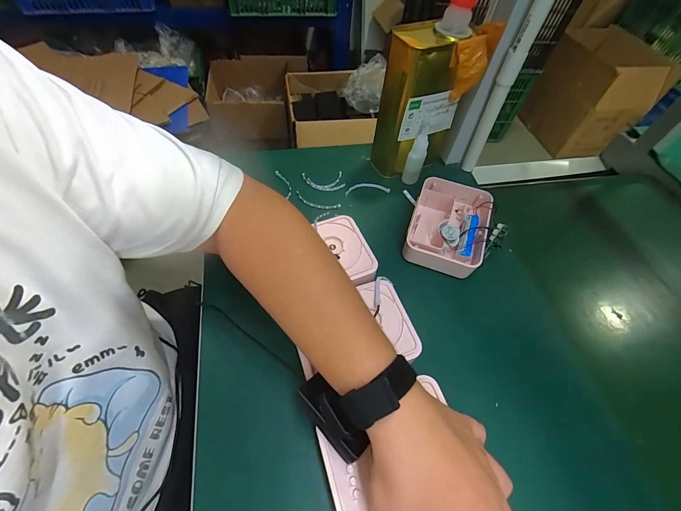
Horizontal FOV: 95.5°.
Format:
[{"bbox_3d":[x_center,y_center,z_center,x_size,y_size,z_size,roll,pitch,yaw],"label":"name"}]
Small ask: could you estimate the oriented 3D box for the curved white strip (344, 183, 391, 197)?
[{"bbox_3d":[0.044,-0.113,0.513,0.075,0.010,0.022,-7,58,-8],"label":"curved white strip"}]

